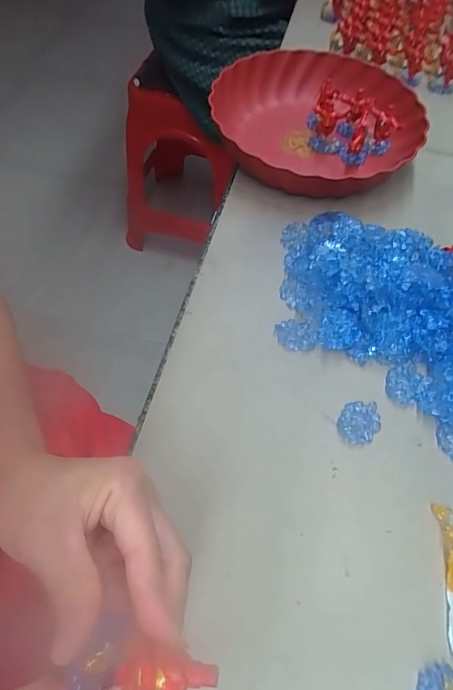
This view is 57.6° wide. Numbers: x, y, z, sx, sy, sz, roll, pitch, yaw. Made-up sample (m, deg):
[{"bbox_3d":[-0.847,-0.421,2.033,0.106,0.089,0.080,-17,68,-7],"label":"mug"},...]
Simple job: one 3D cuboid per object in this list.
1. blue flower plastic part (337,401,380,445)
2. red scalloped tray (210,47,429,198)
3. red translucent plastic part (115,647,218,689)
[{"bbox_3d":[0.106,0.061,0.328,0.030,0.004,0.037,39,66,19],"label":"blue flower plastic part"},{"bbox_3d":[0.106,-0.254,0.492,0.220,0.073,0.235,-7,60,-6],"label":"red scalloped tray"},{"bbox_3d":[-0.023,0.124,0.155,0.038,0.009,0.012,-2,59,2],"label":"red translucent plastic part"}]

